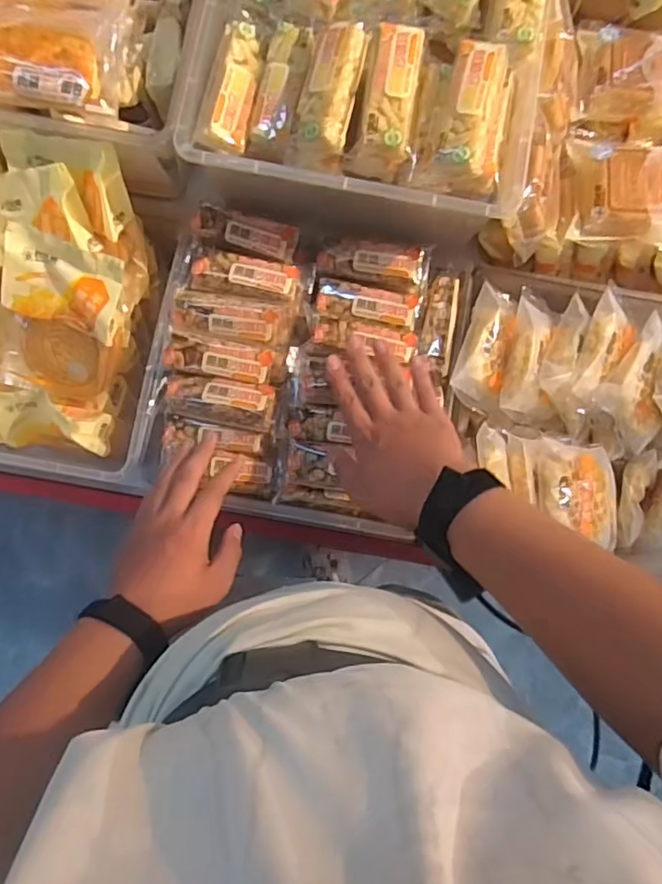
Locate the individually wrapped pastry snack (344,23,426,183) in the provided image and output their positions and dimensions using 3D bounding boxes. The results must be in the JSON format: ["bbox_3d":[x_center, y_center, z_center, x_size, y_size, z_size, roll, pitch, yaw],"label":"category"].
[{"bbox_3d":[0.049,-0.284,0.492,0.053,0.042,0.113,9,100,-1],"label":"individually wrapped pastry snack"}]

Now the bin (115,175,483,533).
[{"bbox_3d":[-0.026,-0.087,0.587,0.296,0.080,0.318,12,83,0],"label":"bin"}]

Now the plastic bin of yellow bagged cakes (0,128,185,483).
[{"bbox_3d":[-0.316,-0.131,0.579,0.290,0.162,0.282,12,83,0],"label":"plastic bin of yellow bagged cakes"}]

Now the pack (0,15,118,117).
[{"bbox_3d":[-0.283,-0.330,0.510,0.184,0.037,0.075,10,83,0],"label":"pack"}]

